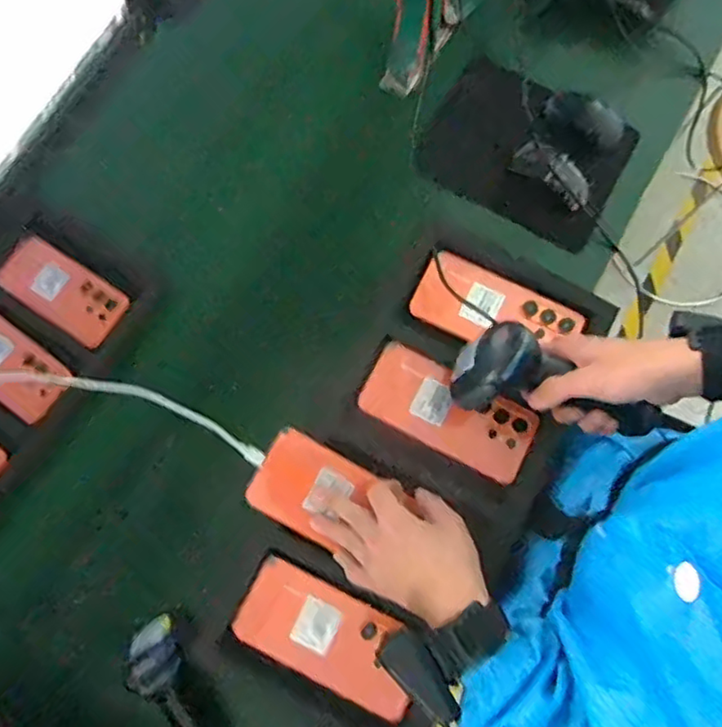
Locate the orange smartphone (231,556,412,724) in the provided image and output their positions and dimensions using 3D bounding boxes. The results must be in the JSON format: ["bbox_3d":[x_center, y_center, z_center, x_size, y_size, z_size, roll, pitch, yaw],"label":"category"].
[{"bbox_3d":[-0.028,0.255,0.581,0.171,0.013,0.079,28,66,2],"label":"orange smartphone"}]

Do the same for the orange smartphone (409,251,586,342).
[{"bbox_3d":[0.141,-0.055,0.660,0.167,0.016,0.078,27,78,8],"label":"orange smartphone"}]

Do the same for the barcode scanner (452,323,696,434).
[{"bbox_3d":[0.182,0.023,0.537,0.201,0.055,0.066,19,77,-4],"label":"barcode scanner"}]

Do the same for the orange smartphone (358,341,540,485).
[{"bbox_3d":[0.088,0.048,0.628,0.171,0.014,0.081,28,78,8],"label":"orange smartphone"}]

